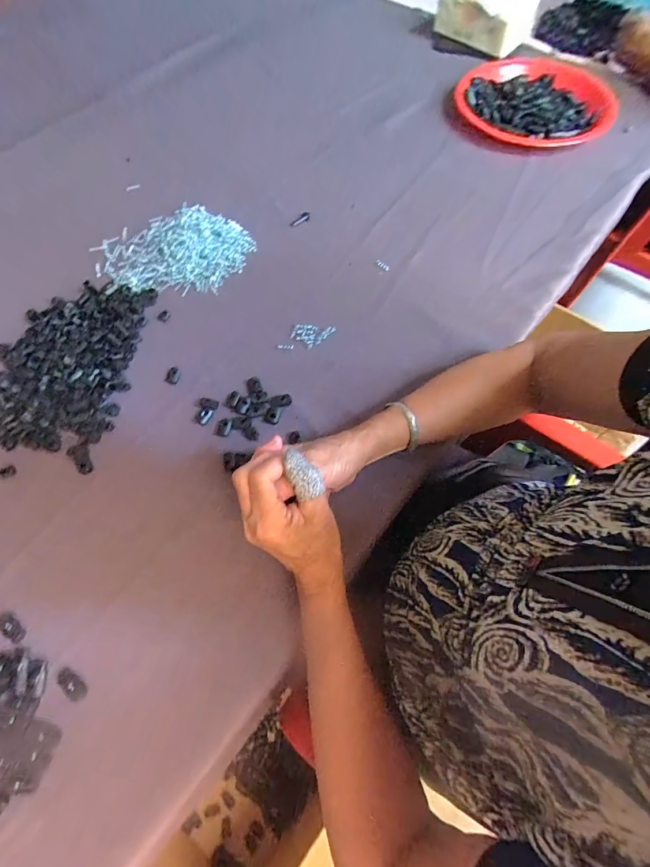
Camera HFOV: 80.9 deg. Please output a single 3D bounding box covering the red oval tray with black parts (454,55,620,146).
[{"bbox_3d":[0.382,-0.605,0.676,0.251,0.033,0.294,25,69,14],"label":"red oval tray with black parts"}]

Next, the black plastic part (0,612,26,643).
[{"bbox_3d":[-0.299,0.184,0.361,0.035,0.004,0.015,31,71,16],"label":"black plastic part"}]

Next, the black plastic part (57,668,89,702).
[{"bbox_3d":[-0.230,0.228,0.347,0.031,0.006,0.015,39,73,19],"label":"black plastic part"}]

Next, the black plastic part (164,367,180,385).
[{"bbox_3d":[-0.186,-0.070,0.465,0.015,0.009,0.020,6,66,6],"label":"black plastic part"}]

